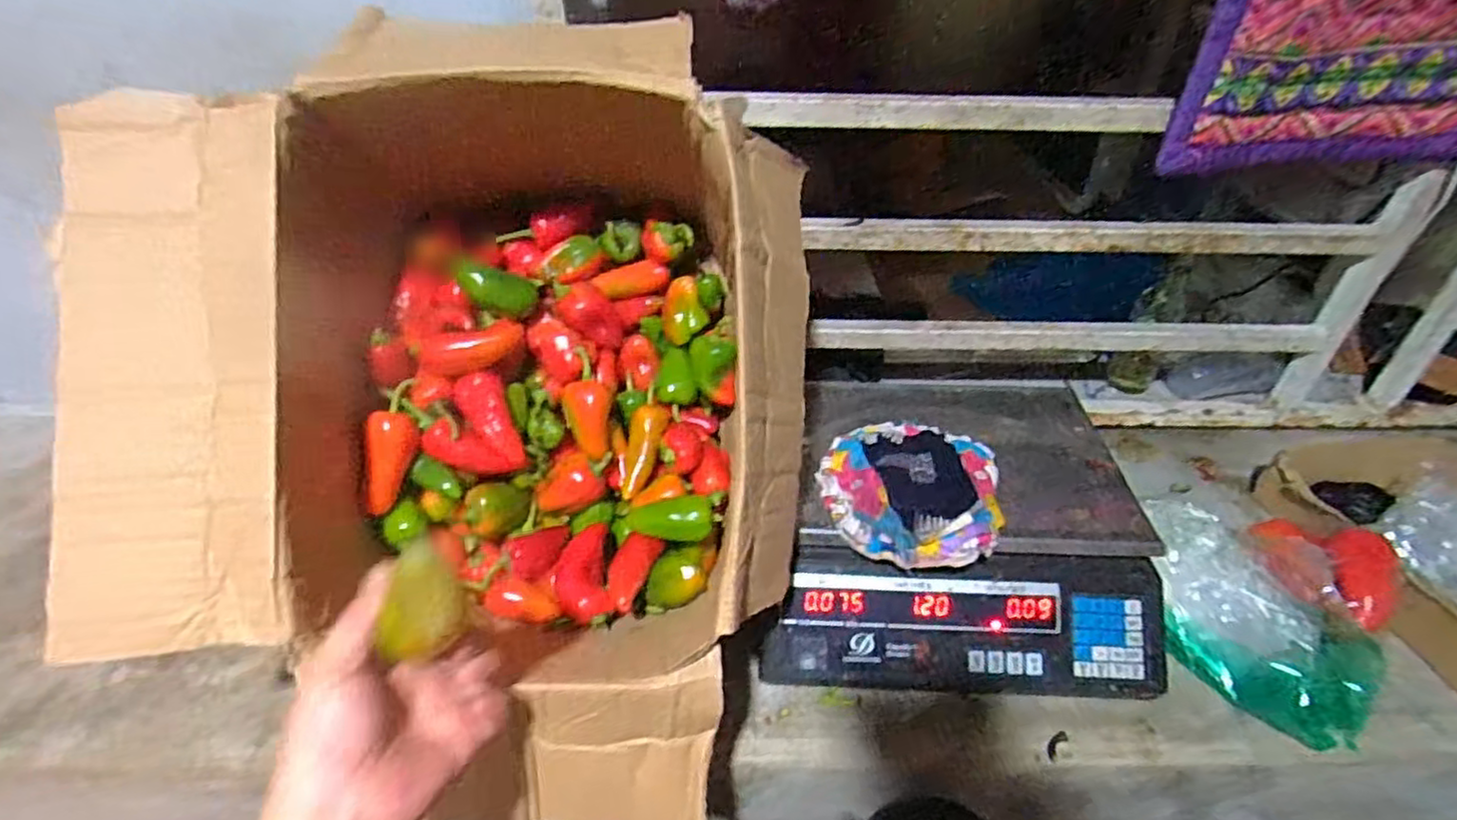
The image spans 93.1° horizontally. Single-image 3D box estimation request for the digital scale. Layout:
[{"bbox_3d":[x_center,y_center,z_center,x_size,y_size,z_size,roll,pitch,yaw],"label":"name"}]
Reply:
[{"bbox_3d":[0.202,0.100,0.669,0.323,0.115,0.317,0,39,-1],"label":"digital scale"}]

